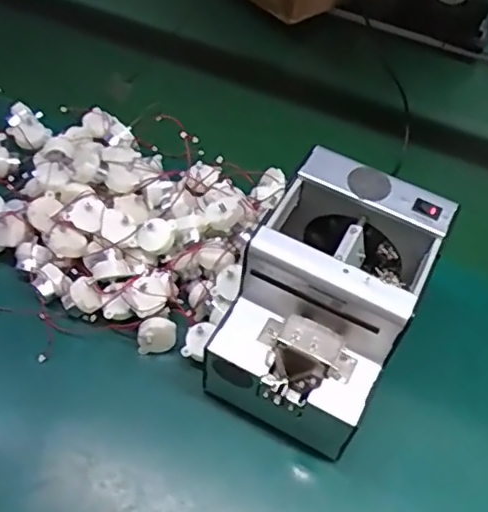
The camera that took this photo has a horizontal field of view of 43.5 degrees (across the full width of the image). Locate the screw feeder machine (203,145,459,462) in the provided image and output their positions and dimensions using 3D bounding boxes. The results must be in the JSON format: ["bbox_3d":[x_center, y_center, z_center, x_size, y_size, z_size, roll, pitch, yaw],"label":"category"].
[{"bbox_3d":[0.063,0.036,0.488,0.129,0.137,0.177,27,55,14],"label":"screw feeder machine"}]

